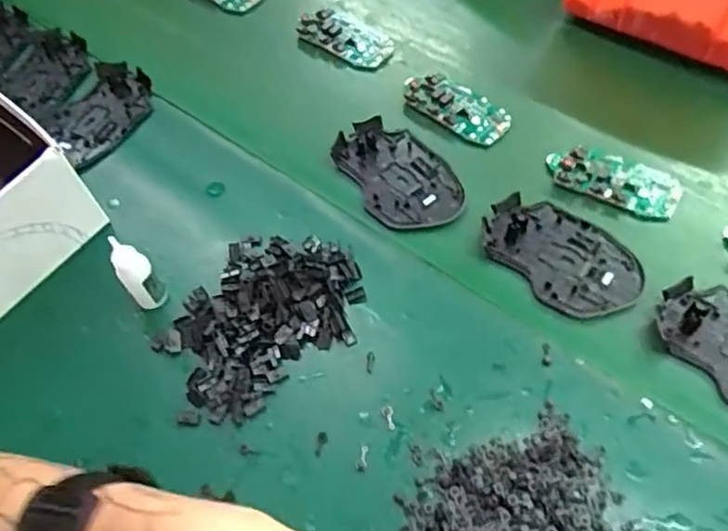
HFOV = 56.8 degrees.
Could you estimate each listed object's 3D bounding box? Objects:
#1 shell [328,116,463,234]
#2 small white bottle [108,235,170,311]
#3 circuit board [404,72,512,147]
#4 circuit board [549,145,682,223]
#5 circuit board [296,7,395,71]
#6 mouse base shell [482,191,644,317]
[{"bbox_3d":[0.027,-0.072,0.534,0.073,0.013,0.116,-38,63,-19],"label":"shell"},{"bbox_3d":[-0.153,0.007,0.456,0.022,0.070,0.017,-28,60,-14],"label":"small white bottle"},{"bbox_3d":[0.077,-0.135,0.568,0.093,0.009,0.044,36,66,23],"label":"circuit board"},{"bbox_3d":[0.192,-0.069,0.516,0.098,0.015,0.046,23,61,17],"label":"circuit board"},{"bbox_3d":[-0.015,-0.213,0.625,0.091,0.017,0.049,31,64,21],"label":"circuit board"},{"bbox_3d":[0.142,-0.010,0.484,0.114,0.010,0.073,33,65,22],"label":"mouse base shell"}]

